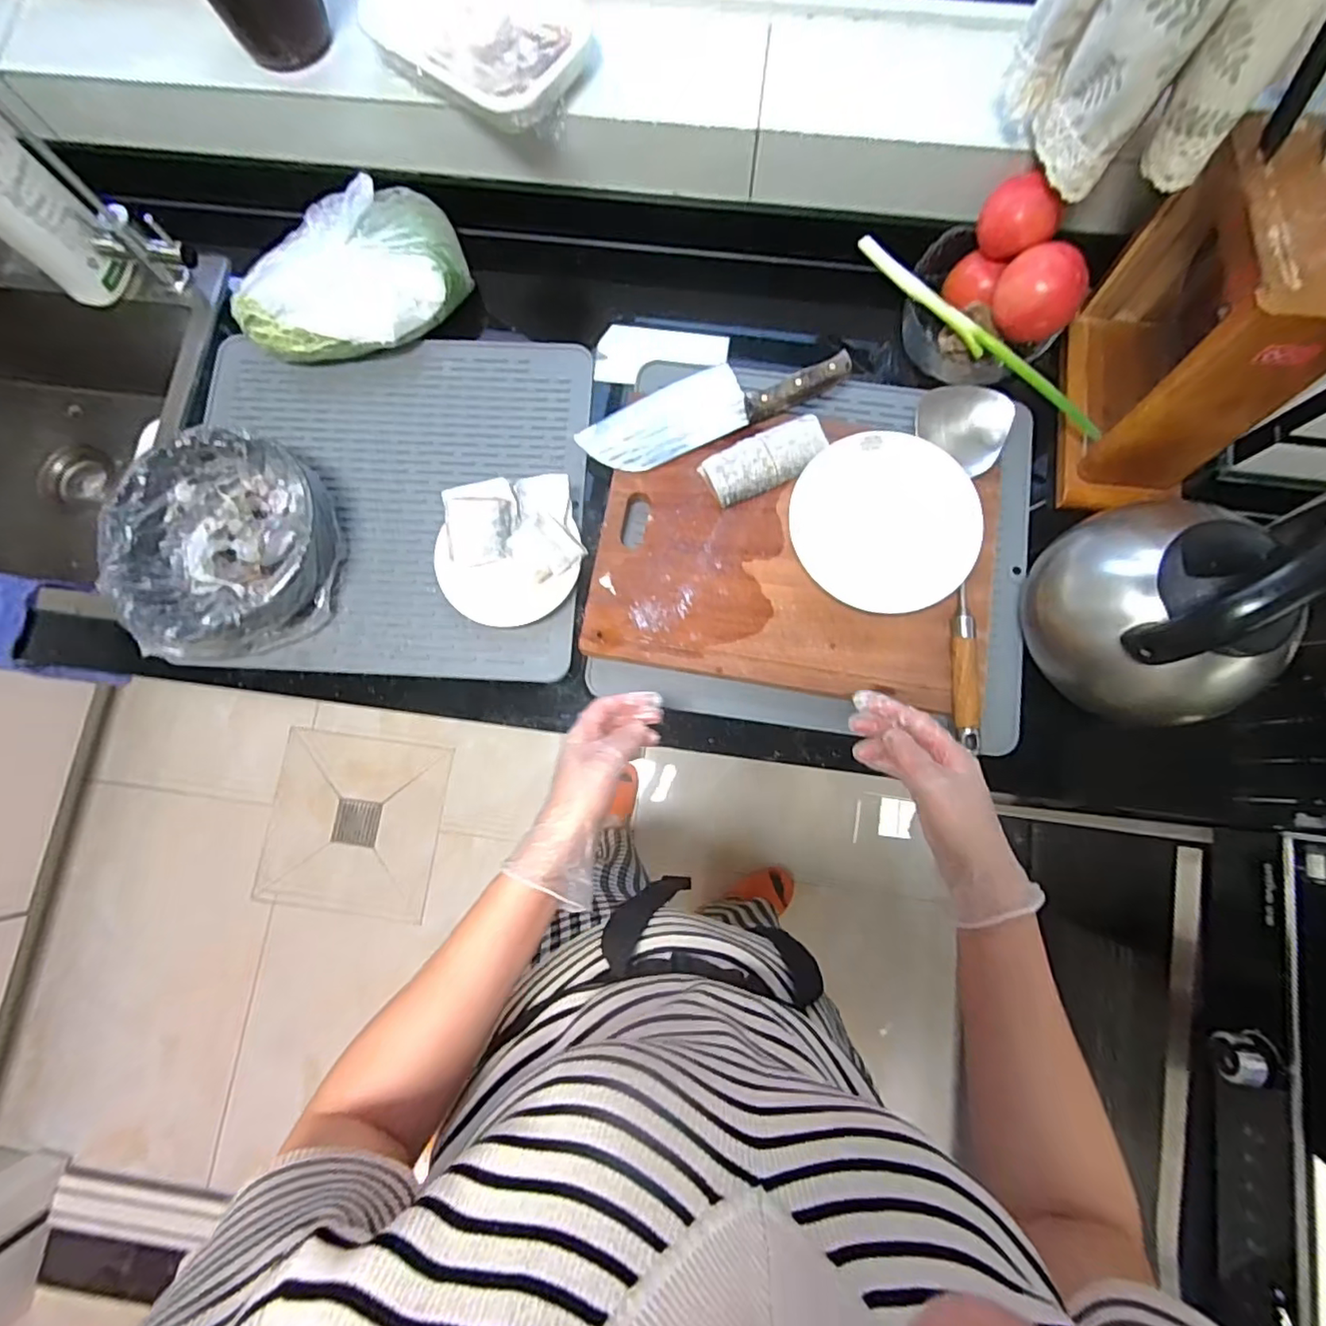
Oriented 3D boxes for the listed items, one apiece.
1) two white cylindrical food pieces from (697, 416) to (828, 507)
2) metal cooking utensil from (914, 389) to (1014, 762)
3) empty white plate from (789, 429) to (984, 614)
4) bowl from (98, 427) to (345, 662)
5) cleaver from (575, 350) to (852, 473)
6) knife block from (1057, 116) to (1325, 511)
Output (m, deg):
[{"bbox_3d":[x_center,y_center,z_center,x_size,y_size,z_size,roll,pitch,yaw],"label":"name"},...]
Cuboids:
[{"bbox_3d":[0.108,-0.212,0.632,0.129,0.021,0.055,-24,81,-3],"label":"two white cylindrical food pieces"},{"bbox_3d":[0.319,-0.104,0.608,0.092,0.032,0.367,-3,80,1],"label":"metal cooking utensil"},{"bbox_3d":[0.218,-0.141,0.607,0.175,0.035,0.181,0,80,2],"label":"empty white plate"},{"bbox_3d":[-0.439,-0.120,0.618,0.195,0.090,0.210,0,80,2],"label":"bowl"},{"bbox_3d":[0.052,-0.278,0.642,0.283,0.028,0.079,-22,81,-2],"label":"cleaver"},{"bbox_3d":[0.491,-0.305,0.553,0.111,0.224,0.241,6,81,2],"label":"knife block"}]

